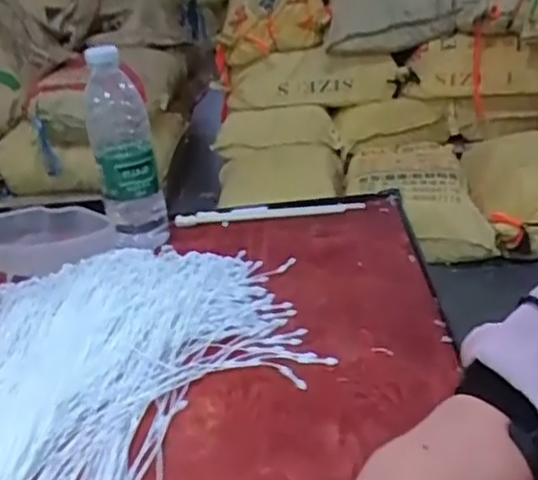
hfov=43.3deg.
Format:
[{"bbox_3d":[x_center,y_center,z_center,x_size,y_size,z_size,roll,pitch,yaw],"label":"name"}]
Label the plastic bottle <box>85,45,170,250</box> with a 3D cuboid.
[{"bbox_3d":[-0.153,-0.091,0.728,0.063,0.214,0.053,-10,27,-9],"label":"plastic bottle"}]

